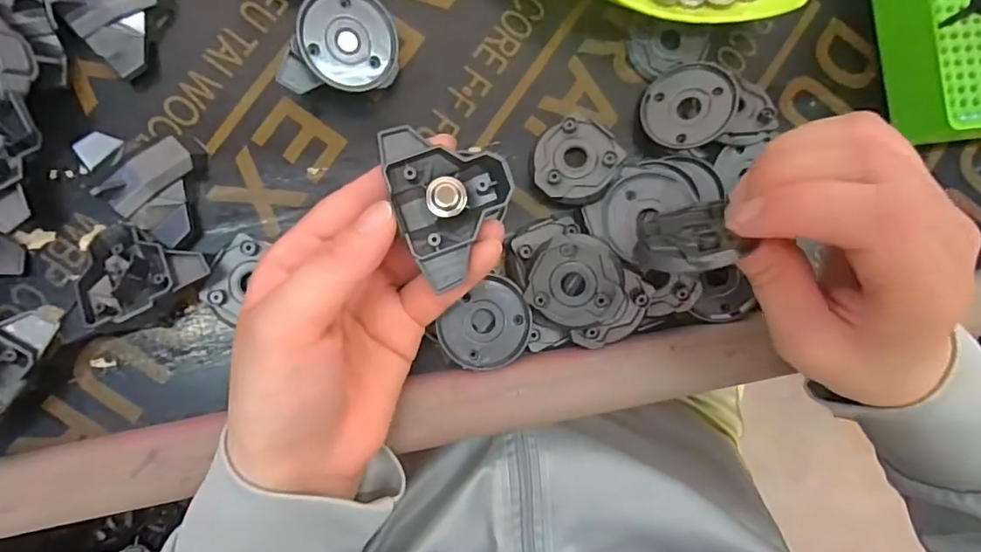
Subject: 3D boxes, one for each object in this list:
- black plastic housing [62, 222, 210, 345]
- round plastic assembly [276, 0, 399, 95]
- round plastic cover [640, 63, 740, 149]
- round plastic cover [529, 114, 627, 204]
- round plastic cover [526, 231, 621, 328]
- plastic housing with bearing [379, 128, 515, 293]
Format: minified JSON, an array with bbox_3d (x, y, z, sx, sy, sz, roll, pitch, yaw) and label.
[{"bbox_3d":[-0.146,0.004,0.223,0.047,0.023,0.047,8,85,-5],"label":"black plastic housing"},{"bbox_3d":[-0.069,-0.103,0.234,0.050,0.016,0.050,-5,102,-24],"label":"round plastic assembly"},{"bbox_3d":[0.092,-0.079,0.249,0.042,0.004,0.039,3,84,28],"label":"round plastic cover"},{"bbox_3d":[0.039,-0.053,0.248,0.039,0.011,0.039,-2,76,10],"label":"round plastic cover"},{"bbox_3d":[0.037,0.002,0.228,0.039,0.004,0.039,4,105,14],"label":"round plastic cover"},{"bbox_3d":[-0.013,-0.027,0.194,0.043,0.017,0.056,-13,87,-7],"label":"plastic housing with bearing"}]

